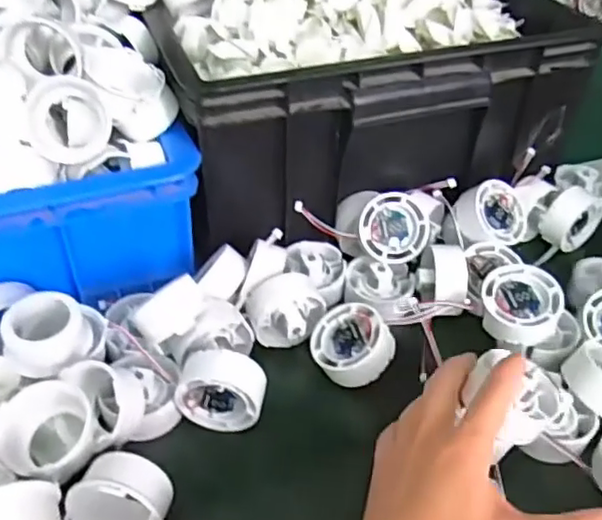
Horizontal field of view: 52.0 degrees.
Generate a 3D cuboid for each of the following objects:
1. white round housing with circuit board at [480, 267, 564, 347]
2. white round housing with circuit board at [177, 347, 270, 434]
[{"bbox_3d":[0.156,0.034,0.441,0.056,0.024,0.056,-4,56,6],"label":"white round housing with circuit board"},{"bbox_3d":[-0.050,0.085,0.399,0.053,0.046,0.027,5,41,4],"label":"white round housing with circuit board"}]

